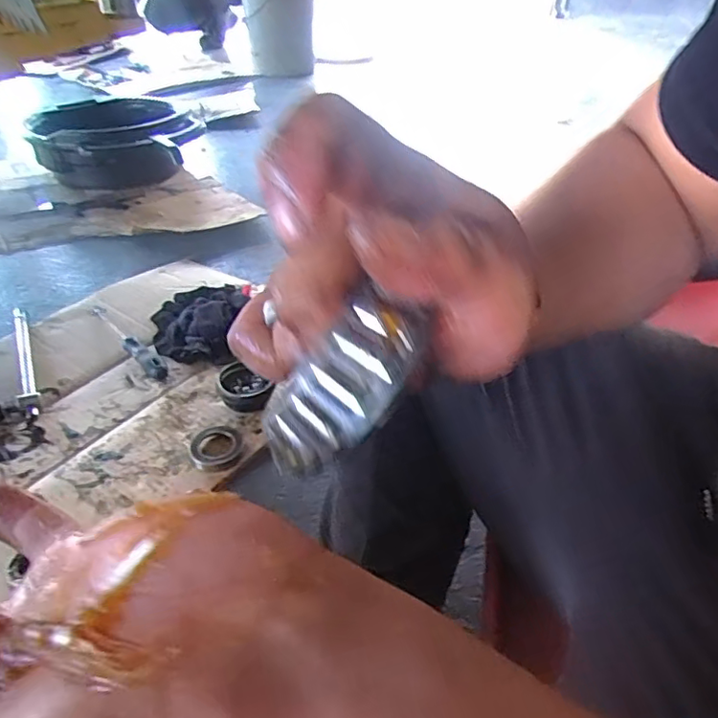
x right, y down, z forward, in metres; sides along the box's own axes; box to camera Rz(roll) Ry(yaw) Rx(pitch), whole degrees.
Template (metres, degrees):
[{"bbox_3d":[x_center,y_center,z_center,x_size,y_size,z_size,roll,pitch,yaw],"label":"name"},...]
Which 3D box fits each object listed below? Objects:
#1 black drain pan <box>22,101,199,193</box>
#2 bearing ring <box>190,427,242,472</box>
[{"bbox_3d":[-0.597,-0.528,1.405,0.351,0.148,0.398,-22,43,-26],"label":"black drain pan"},{"bbox_3d":[-0.168,0.102,0.672,0.058,0.014,0.065,-16,41,-20],"label":"bearing ring"}]

